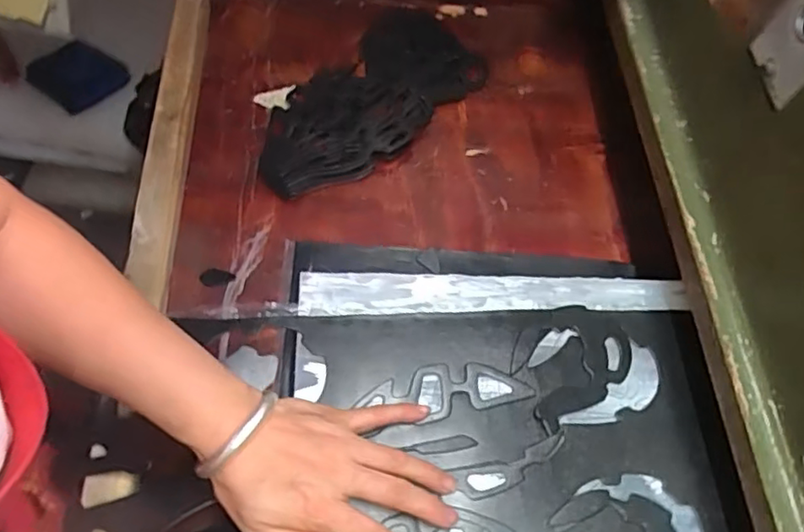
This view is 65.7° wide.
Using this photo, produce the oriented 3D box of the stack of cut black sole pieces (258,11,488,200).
[{"bbox_3d":[-0.035,-0.166,0.642,0.125,0.029,0.284,37,63,15],"label":"stack of cut black sole pieces"}]

